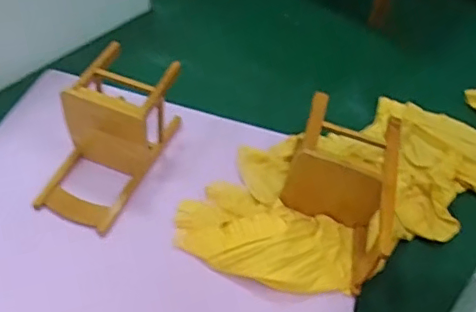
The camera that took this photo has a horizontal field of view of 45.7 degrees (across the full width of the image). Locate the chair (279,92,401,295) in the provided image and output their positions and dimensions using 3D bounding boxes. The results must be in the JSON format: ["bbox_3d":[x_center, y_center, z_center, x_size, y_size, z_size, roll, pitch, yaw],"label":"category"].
[{"bbox_3d":[0.297,0.087,1.646,0.310,0.273,0.435,9,49,3],"label":"chair"}]

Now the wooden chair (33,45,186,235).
[{"bbox_3d":[-0.389,-0.078,1.696,0.268,0.274,0.488,20,50,12],"label":"wooden chair"}]

